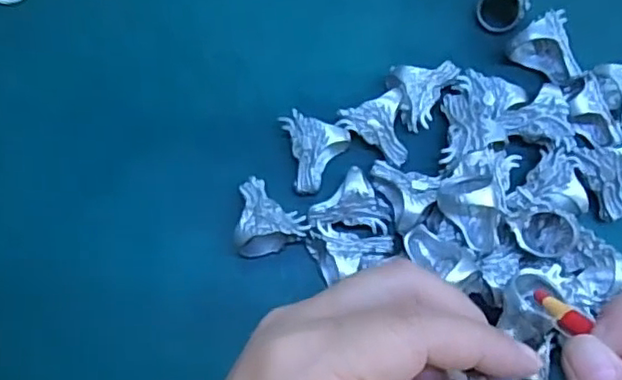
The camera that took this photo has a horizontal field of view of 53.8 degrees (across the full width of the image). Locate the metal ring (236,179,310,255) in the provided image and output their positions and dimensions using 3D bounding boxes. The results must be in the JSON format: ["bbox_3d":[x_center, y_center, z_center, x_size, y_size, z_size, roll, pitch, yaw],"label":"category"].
[{"bbox_3d":[-0.018,0.013,0.291,0.031,0.022,0.036,0,78,0],"label":"metal ring"}]

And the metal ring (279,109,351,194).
[{"bbox_3d":[-0.003,-0.019,0.298,0.031,0.020,0.034,30,79,6],"label":"metal ring"}]

